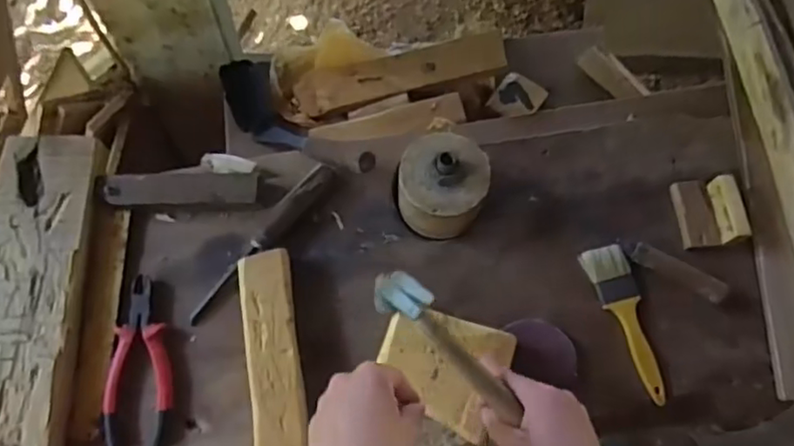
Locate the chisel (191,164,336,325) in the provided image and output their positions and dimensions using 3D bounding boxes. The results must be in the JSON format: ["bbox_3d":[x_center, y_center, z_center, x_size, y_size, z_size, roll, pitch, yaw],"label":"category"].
[{"bbox_3d":[-0.151,0.019,0.706,0.022,0.036,0.231,37,72,11],"label":"chisel"}]

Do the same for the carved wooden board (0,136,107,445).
[{"bbox_3d":[-0.401,0.115,0.666,0.114,0.025,0.449,-2,70,-3],"label":"carved wooden board"}]

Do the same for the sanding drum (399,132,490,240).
[{"bbox_3d":[0.051,-0.045,0.708,0.095,0.097,0.104,1,70,-2],"label":"sanding drum"}]

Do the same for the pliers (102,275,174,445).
[{"bbox_3d":[-0.280,0.148,0.676,0.069,0.020,0.188,-2,70,-3],"label":"pliers"}]

